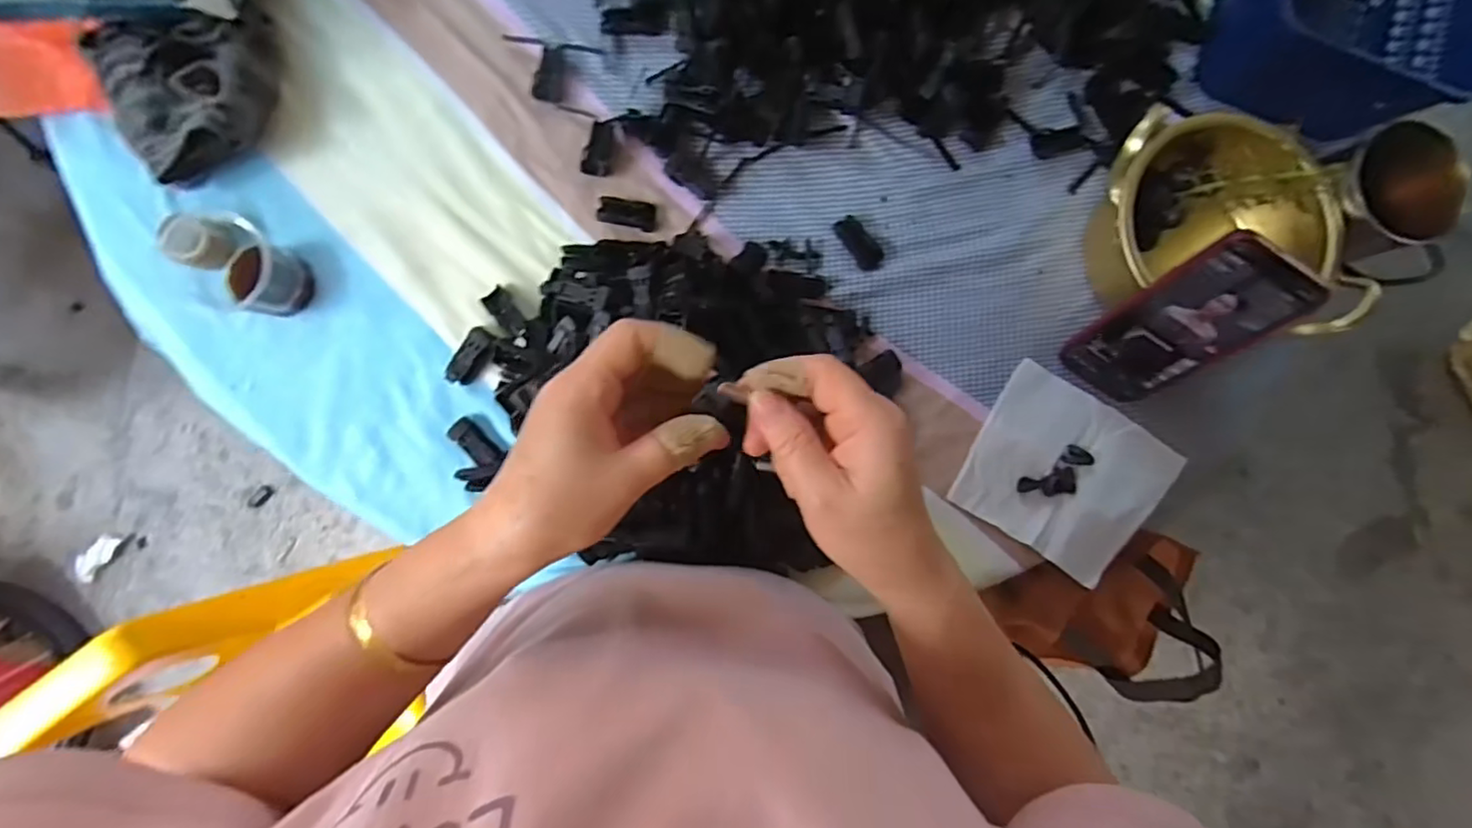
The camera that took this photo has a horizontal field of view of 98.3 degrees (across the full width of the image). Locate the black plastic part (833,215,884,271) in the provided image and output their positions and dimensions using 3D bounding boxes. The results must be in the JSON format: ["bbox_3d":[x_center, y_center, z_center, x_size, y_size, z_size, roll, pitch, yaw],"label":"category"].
[{"bbox_3d":[0.102,-0.141,0.521,0.021,0.013,0.048,-33,90,-5],"label":"black plastic part"}]

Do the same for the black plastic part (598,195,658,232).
[{"bbox_3d":[-0.087,-0.160,0.509,0.045,0.007,0.022,9,87,-4],"label":"black plastic part"}]

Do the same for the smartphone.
[{"bbox_3d":[0.324,-0.061,0.468,0.078,0.162,0.013,31,58,-2],"label":"smartphone"}]

